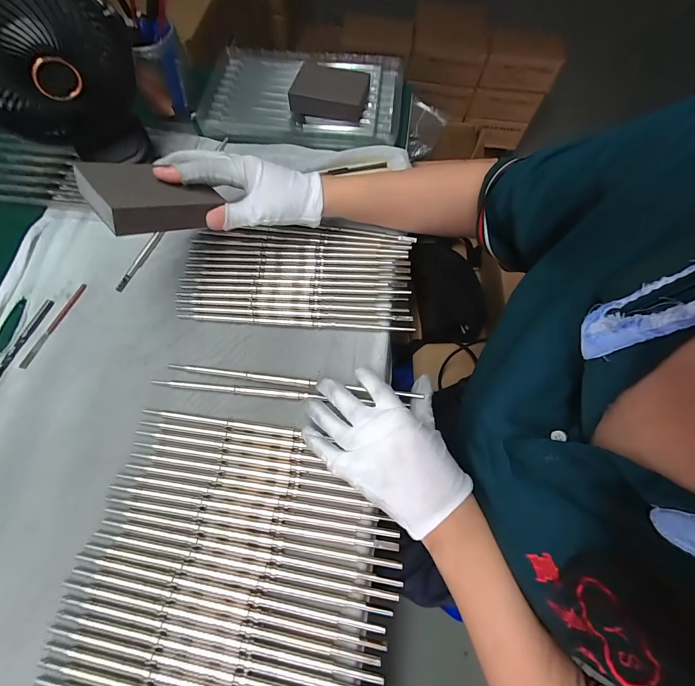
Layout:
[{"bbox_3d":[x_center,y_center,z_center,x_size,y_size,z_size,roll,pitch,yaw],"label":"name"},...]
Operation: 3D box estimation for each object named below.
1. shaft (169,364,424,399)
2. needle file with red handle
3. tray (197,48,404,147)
[{"bbox_3d":[-0.064,0.038,0.325,0.251,0.008,0.008,6,68,7],"label":"shaft"},{"bbox_3d":[-0.331,-0.021,0.361,0.011,0.004,0.108,19,69,7],"label":"needle file with red handle"},{"bbox_3d":[-0.067,-0.379,0.487,0.295,0.031,0.183,8,68,3],"label":"tray"}]

